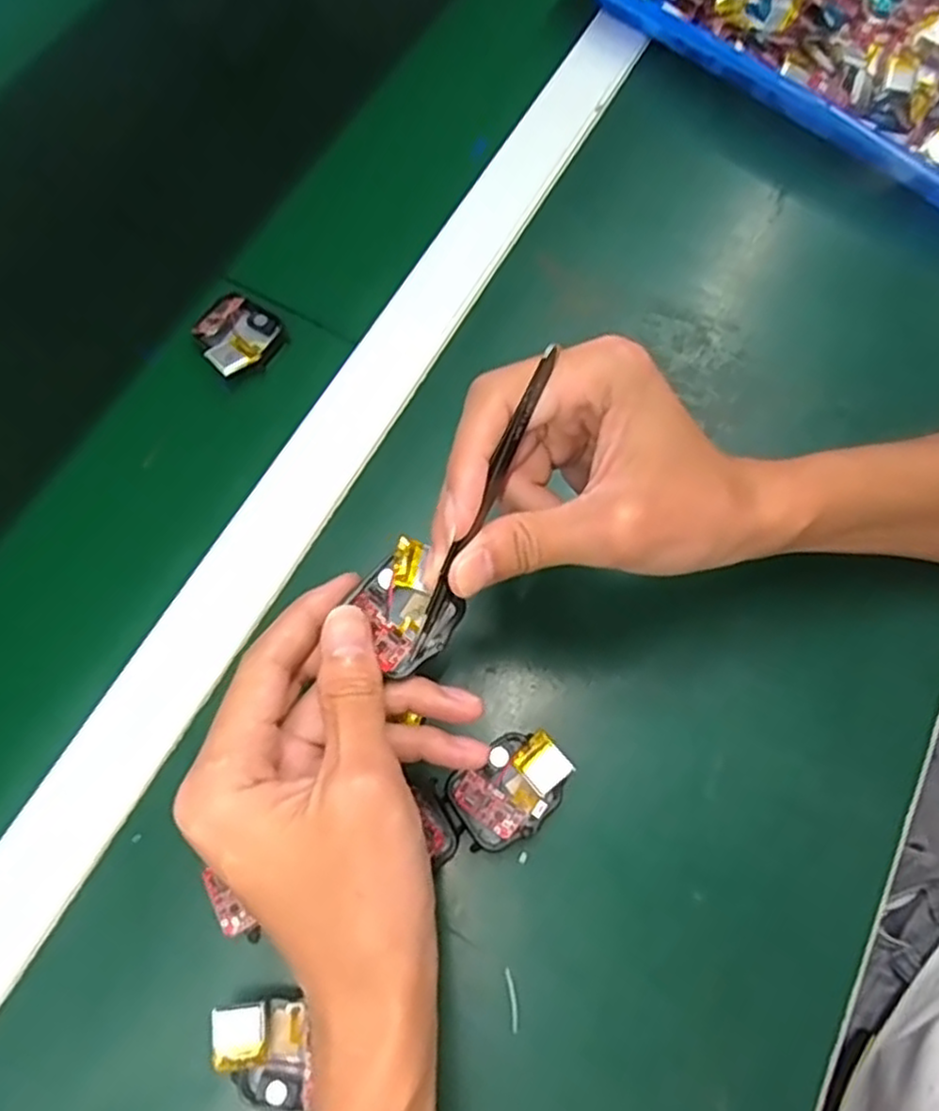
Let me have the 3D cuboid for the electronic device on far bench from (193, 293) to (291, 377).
[{"bbox_3d":[-0.126,-0.118,0.397,0.041,0.019,0.046,33,73,10],"label":"electronic device on far bench"}]

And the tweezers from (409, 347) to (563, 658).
[{"bbox_3d":[0.004,-0.016,0.249,0.007,0.011,0.115,27,100,8],"label":"tweezers"}]

